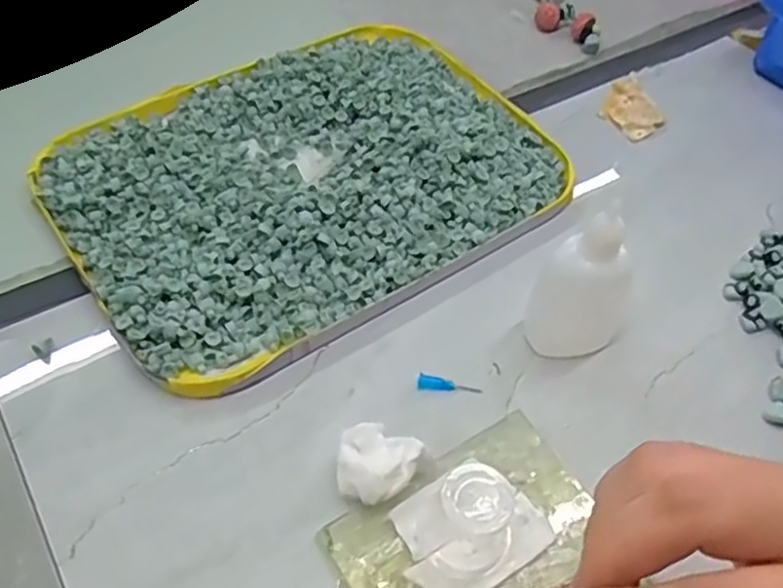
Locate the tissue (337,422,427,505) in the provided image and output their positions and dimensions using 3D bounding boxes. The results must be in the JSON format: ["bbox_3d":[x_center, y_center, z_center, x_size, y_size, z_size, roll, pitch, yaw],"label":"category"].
[{"bbox_3d":[-0.007,0.073,0.301,0.033,0.020,0.031,25,55,15],"label":"tissue"}]

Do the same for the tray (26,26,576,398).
[{"bbox_3d":[-0.045,-0.071,0.412,0.270,0.021,0.203,-28,59,-23],"label":"tray"}]

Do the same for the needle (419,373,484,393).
[{"bbox_3d":[0.028,0.042,0.337,0.030,0.004,0.007,7,52,2],"label":"needle"}]

